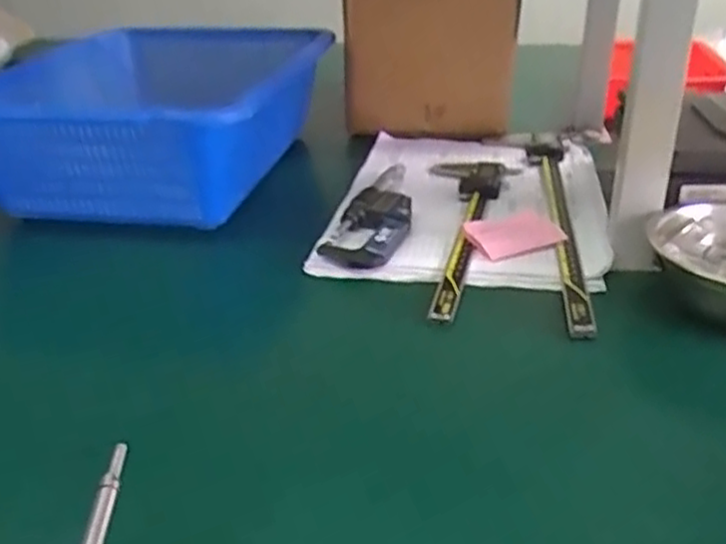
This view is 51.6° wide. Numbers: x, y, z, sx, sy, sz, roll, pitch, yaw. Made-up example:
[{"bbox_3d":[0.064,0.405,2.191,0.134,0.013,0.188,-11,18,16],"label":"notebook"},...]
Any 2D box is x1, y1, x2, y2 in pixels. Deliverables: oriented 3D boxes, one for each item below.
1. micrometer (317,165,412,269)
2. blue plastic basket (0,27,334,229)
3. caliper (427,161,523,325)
[{"bbox_3d":[0.015,-0.050,0.624,0.057,0.022,0.172,7,29,15],"label":"micrometer"},{"bbox_3d":[-0.199,-0.145,0.720,0.286,0.111,0.327,2,28,6],"label":"blue plastic basket"},{"bbox_3d":[0.078,-0.037,0.602,0.072,0.022,0.272,5,28,12],"label":"caliper"}]

